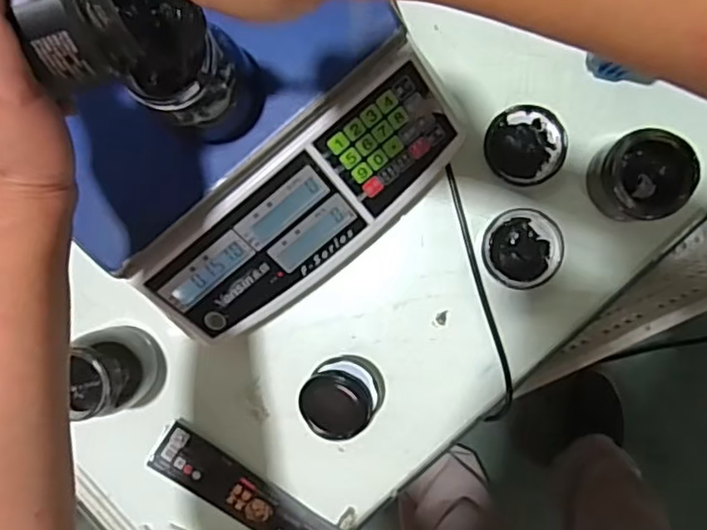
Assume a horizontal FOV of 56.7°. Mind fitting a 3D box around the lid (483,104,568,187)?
[{"bbox_3d":[0.140,-0.097,0.532,0.063,0.008,0.062,15,93,5],"label":"lid"}]

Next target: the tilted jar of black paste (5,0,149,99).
[{"bbox_3d":[-0.114,-0.109,0.280,0.048,0.051,0.059,-20,90,5],"label":"tilted jar of black paste"}]

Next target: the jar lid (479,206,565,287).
[{"bbox_3d":[0.138,-0.013,0.535,0.063,0.009,0.063,0,92,5],"label":"jar lid"}]

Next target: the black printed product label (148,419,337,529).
[{"bbox_3d":[-0.087,0.203,0.560,0.186,0.010,0.048,35,94,3],"label":"black printed product label"}]

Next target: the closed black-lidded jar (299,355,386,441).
[{"bbox_3d":[-0.010,0.113,0.544,0.063,0.034,0.072,32,94,4],"label":"closed black-lidded jar"}]

